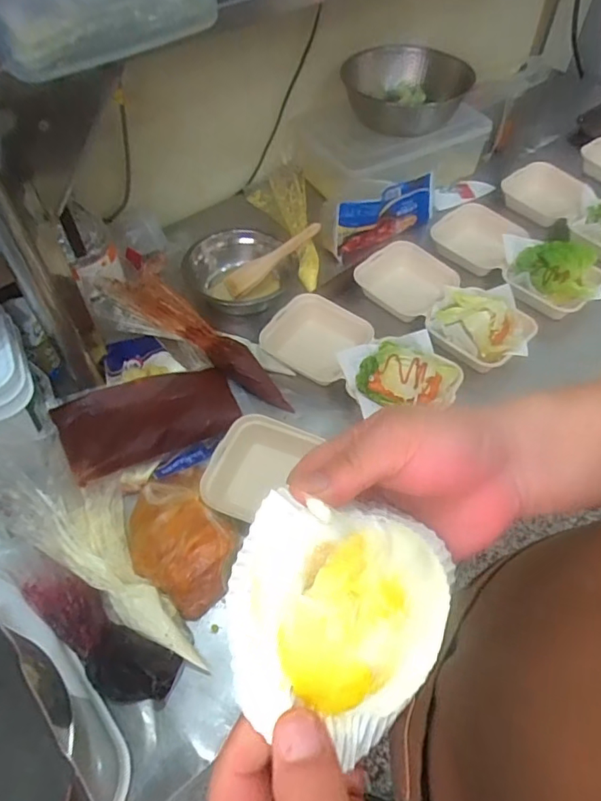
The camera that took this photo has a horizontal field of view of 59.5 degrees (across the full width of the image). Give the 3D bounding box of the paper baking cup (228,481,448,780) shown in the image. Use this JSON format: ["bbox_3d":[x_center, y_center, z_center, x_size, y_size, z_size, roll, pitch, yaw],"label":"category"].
[{"bbox_3d":[0.017,0.089,0.240,0.097,0.055,0.109,15,56,11],"label":"paper baking cup"}]

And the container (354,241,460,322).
[{"bbox_3d":[0.187,-0.217,0.944,0.144,0.049,0.155,34,61,23],"label":"container"}]

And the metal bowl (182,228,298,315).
[{"bbox_3d":[-0.103,-0.233,0.929,0.172,0.081,0.202,25,58,18],"label":"metal bowl"}]

